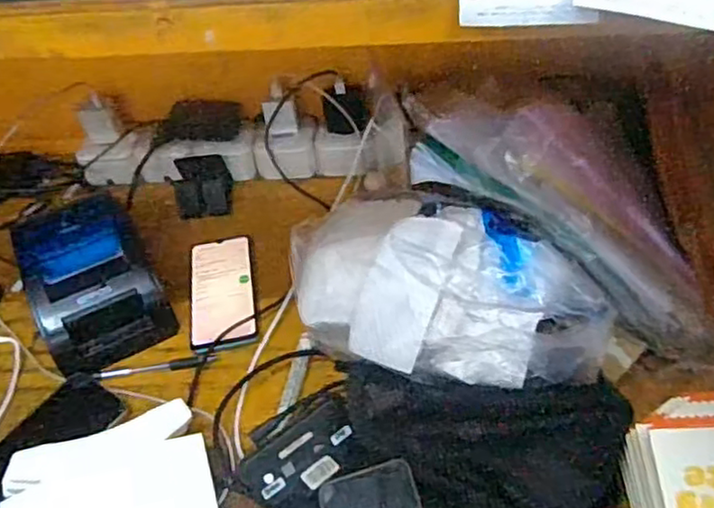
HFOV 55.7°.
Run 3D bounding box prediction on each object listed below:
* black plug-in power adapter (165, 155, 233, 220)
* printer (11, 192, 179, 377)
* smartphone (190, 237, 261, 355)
[{"bbox_3d":[-0.203,-0.091,0.882,0.073,0.049,0.059,-9,44,-2],"label":"black plug-in power adapter"},{"bbox_3d":[-0.283,0.031,0.724,0.123,0.119,0.150,-25,47,-18],"label":"printer"},{"bbox_3d":[-0.155,0.040,0.778,0.073,0.009,0.167,-11,44,-4],"label":"smartphone"}]

